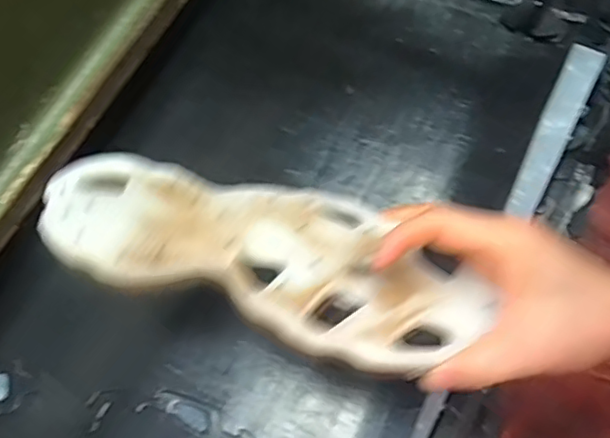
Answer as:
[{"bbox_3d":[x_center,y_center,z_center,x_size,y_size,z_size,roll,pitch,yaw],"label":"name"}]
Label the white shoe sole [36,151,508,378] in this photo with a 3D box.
[{"bbox_3d":[-0.023,0.020,0.347,0.240,0.025,0.101,18,47,9],"label":"white shoe sole"}]

